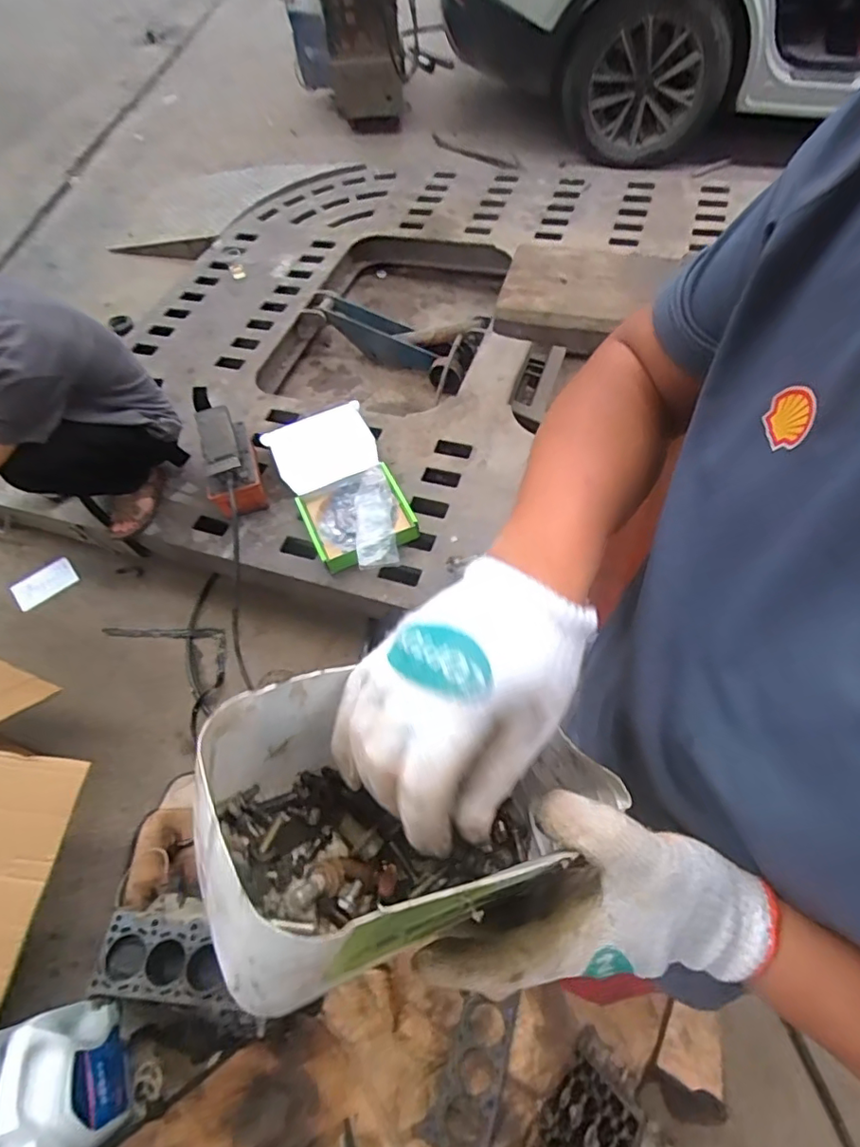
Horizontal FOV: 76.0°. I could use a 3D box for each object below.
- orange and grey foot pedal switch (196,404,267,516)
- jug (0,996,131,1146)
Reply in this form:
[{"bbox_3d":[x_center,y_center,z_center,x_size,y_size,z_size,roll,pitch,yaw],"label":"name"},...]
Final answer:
[{"bbox_3d":[-0.545,-0.307,1.497,0.134,0.159,0.281,-16,58,-13],"label":"orange and grey foot pedal switch"},{"bbox_3d":[-0.618,0.872,0.949,0.110,0.251,0.213,-9,61,-4],"label":"jug"}]

